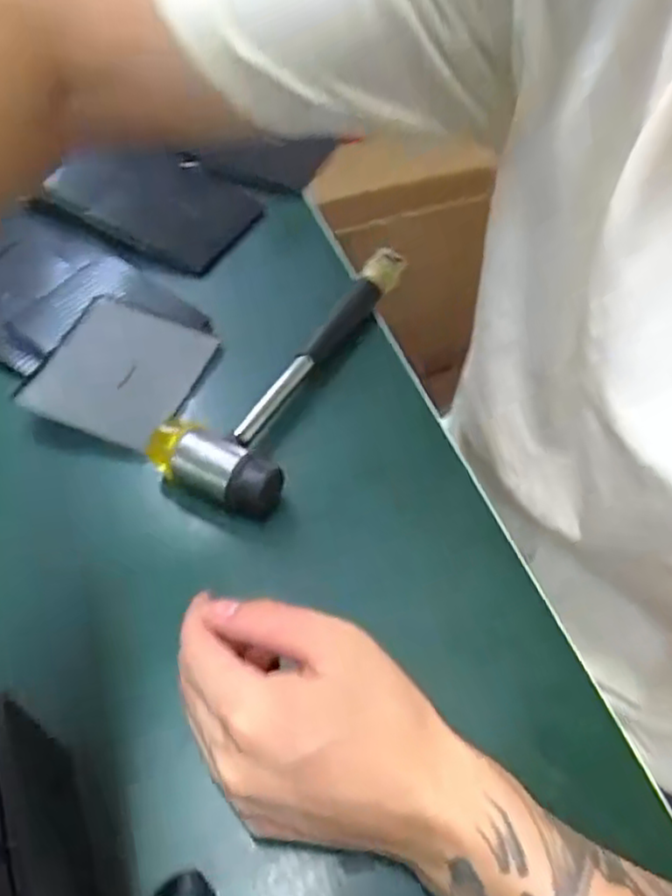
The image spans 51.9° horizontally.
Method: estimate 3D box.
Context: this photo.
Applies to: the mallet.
[{"bbox_3d":[-0.029,-0.060,0.471,0.084,0.037,0.246,17,53,16],"label":"mallet"}]

